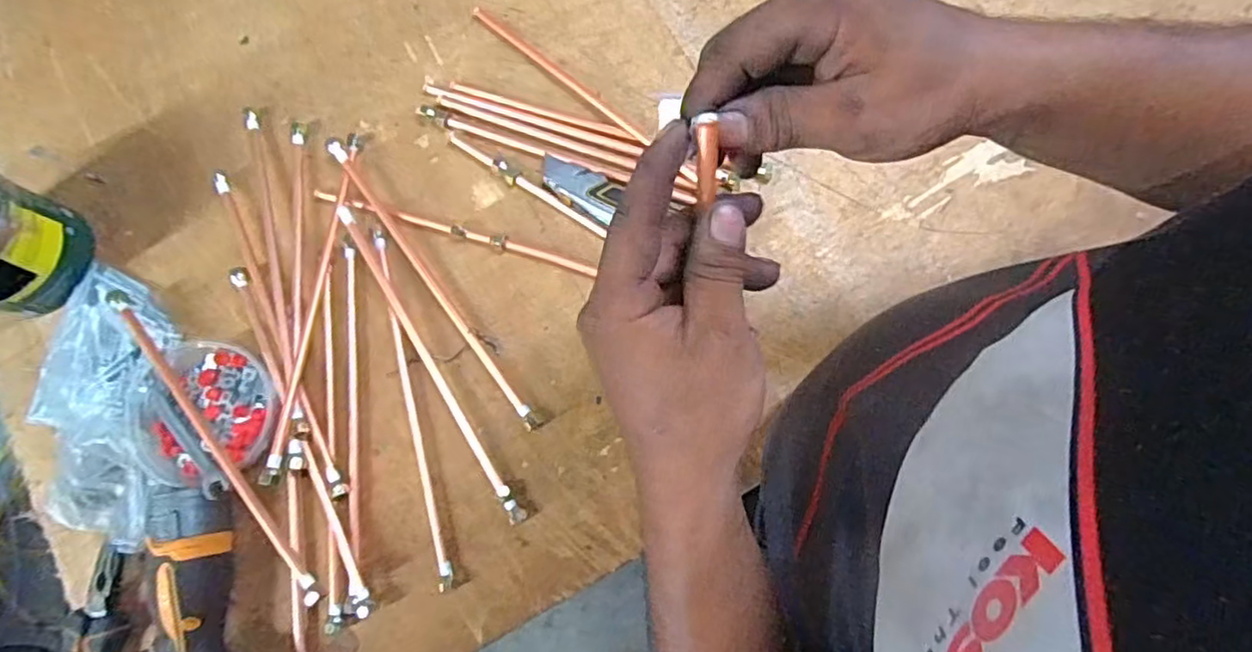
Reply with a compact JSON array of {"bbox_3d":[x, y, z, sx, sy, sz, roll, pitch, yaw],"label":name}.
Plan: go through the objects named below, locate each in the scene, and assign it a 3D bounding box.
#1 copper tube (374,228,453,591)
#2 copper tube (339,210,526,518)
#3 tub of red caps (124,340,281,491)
[{"bbox_3d":[-0.180,0.062,0.534,0.017,0.013,0.299,-14,80,-1],"label":"copper tube"},{"bbox_3d":[-0.164,0.029,0.536,0.018,0.021,0.297,-32,81,-4],"label":"copper tube"},{"bbox_3d":[-0.343,0.069,0.520,0.115,0.042,0.112,0,80,1],"label":"tub of red caps"}]

